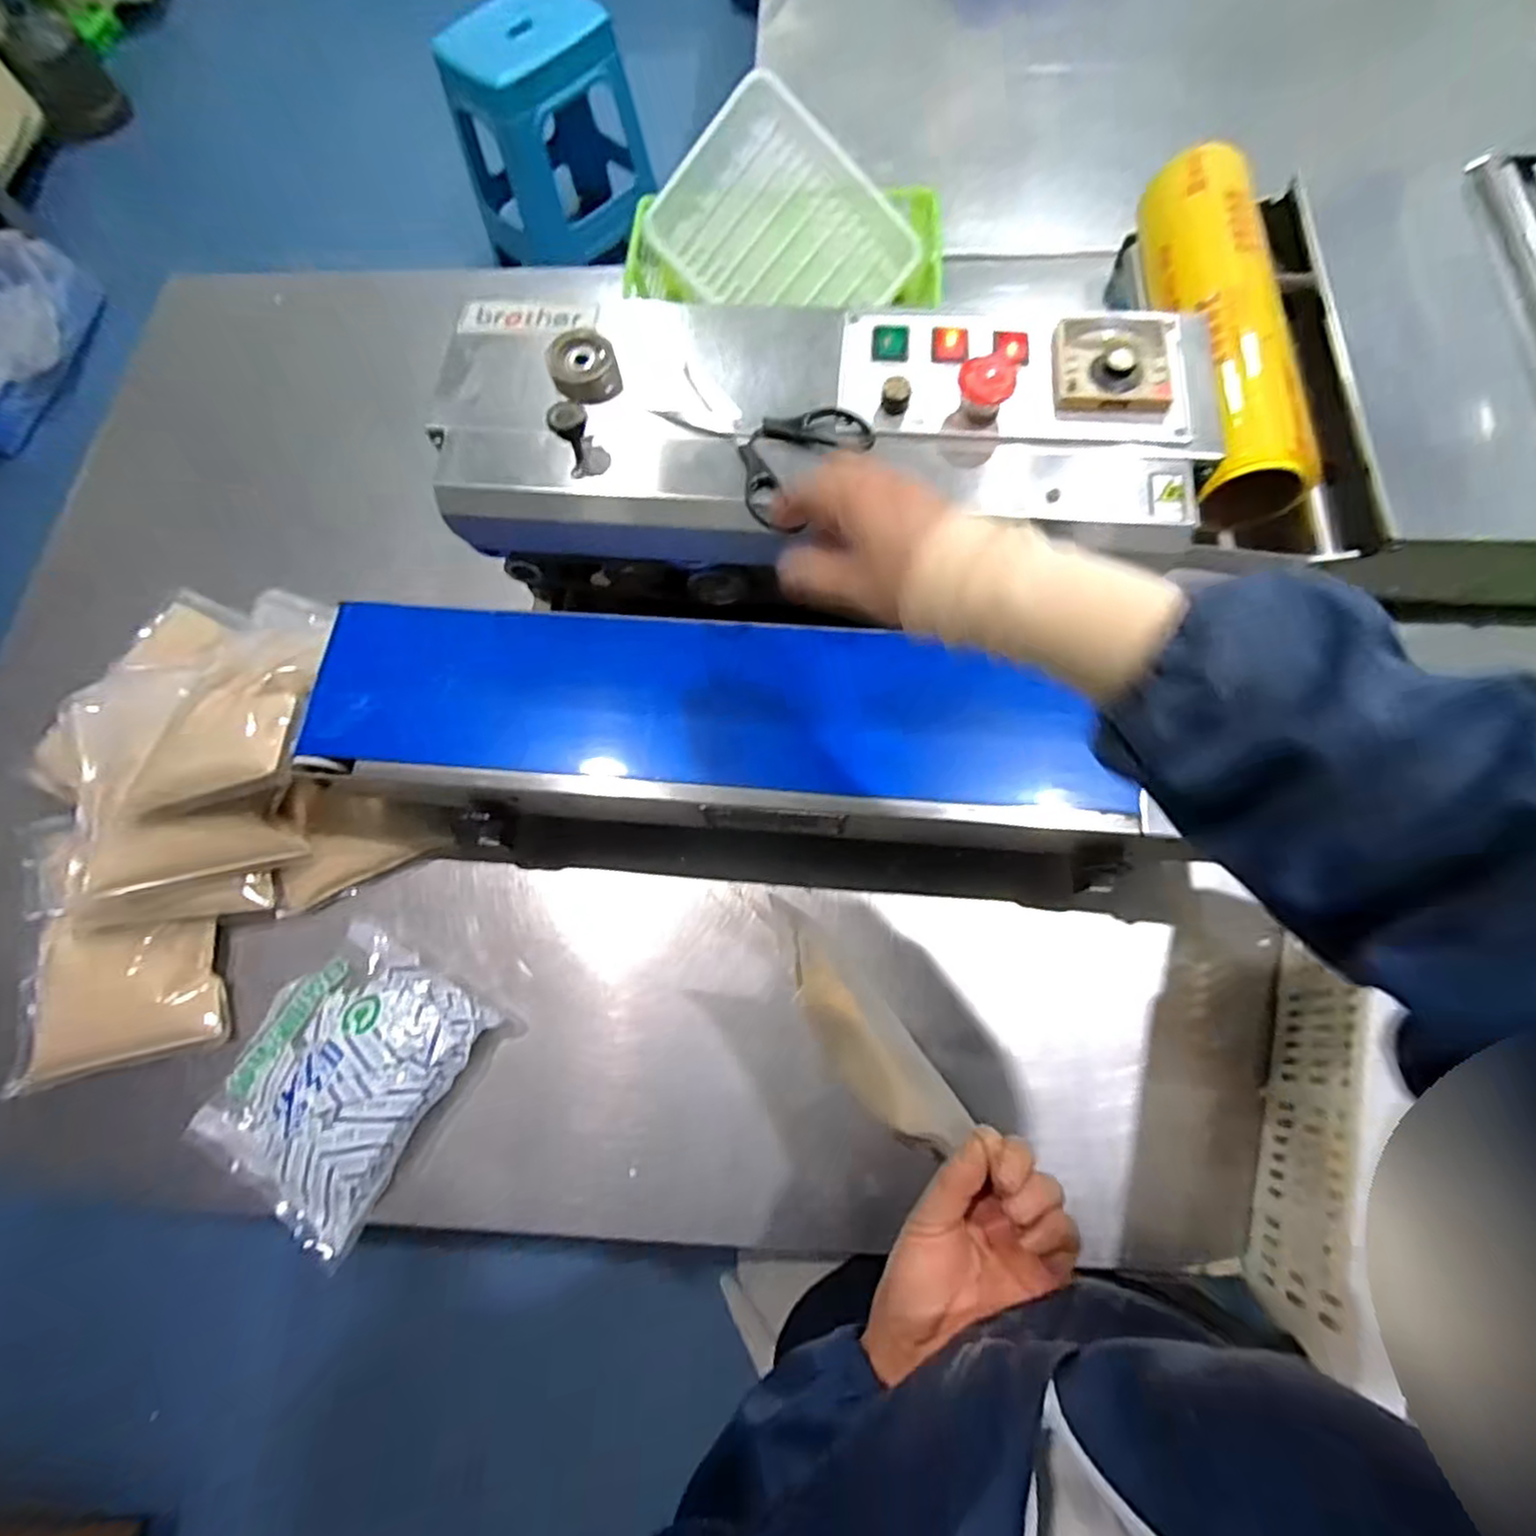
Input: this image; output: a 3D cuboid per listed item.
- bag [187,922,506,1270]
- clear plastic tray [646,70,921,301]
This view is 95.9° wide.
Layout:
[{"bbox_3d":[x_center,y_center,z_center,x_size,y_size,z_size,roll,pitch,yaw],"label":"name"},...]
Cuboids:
[{"bbox_3d":[-0.355,0.256,0.577,0.169,0.044,0.208,29,75,11],"label":"bag"},{"bbox_3d":[0.015,-0.594,0.786,0.258,0.038,0.205,44,109,-9],"label":"clear plastic tray"}]

